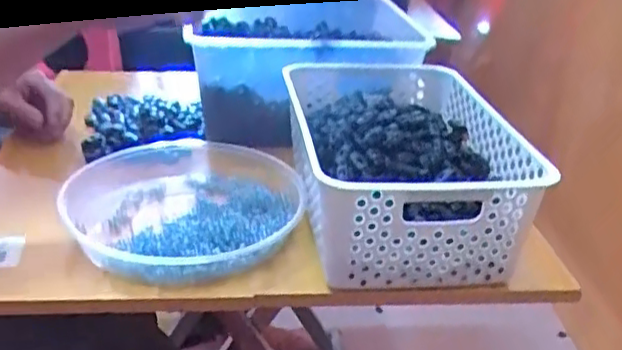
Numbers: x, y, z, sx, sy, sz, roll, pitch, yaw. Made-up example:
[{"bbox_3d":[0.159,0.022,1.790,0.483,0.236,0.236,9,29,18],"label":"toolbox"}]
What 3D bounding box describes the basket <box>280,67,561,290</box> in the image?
[{"bbox_3d":[0.080,-0.014,0.664,0.199,0.117,0.290,-1,26,-10],"label":"basket"}]

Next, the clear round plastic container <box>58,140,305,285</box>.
[{"bbox_3d":[-0.127,0.026,0.665,0.220,0.055,0.255,-3,26,-13],"label":"clear round plastic container"}]

